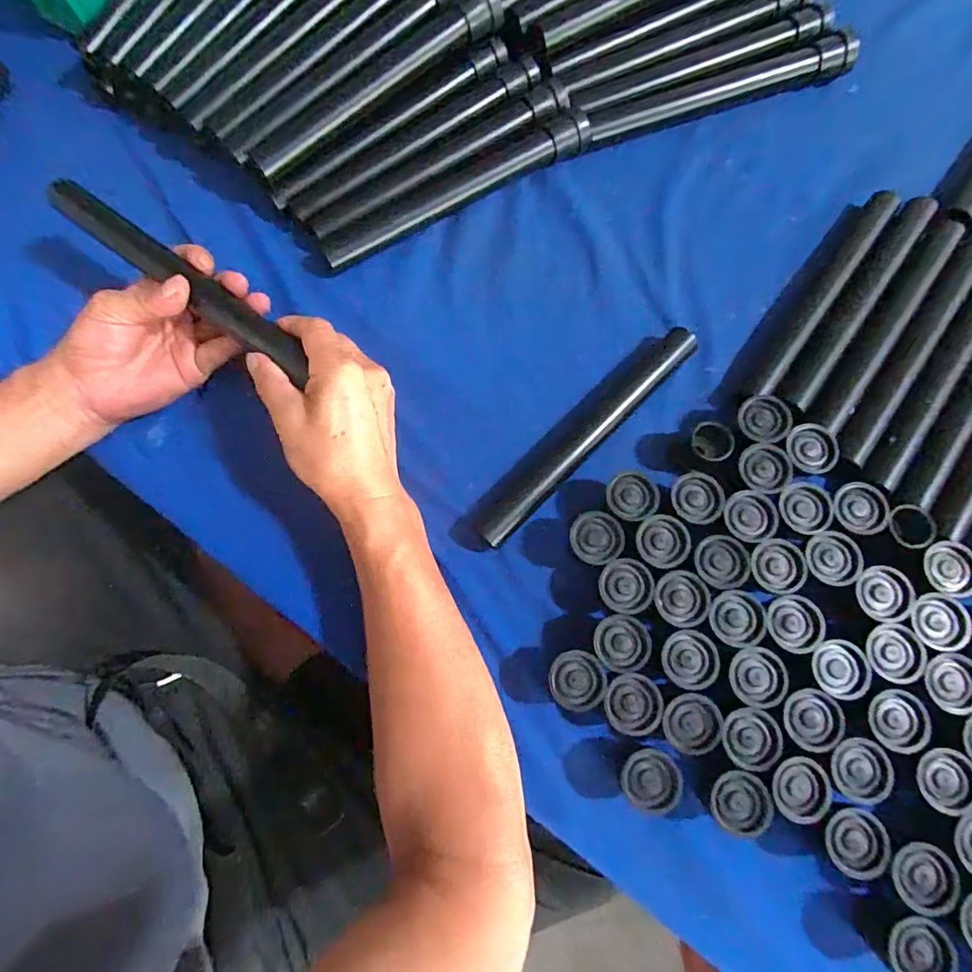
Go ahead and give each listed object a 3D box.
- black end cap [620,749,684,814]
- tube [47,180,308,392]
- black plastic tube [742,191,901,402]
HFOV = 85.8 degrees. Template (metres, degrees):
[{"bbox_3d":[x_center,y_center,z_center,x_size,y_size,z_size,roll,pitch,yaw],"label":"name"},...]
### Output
[{"bbox_3d":[0.099,0.178,0.322,0.034,0.031,0.032,0,75,1],"label":"black end cap"},{"bbox_3d":[-0.216,-0.147,0.366,0.229,0.020,0.023,37,79,4],"label":"tube"},{"bbox_3d":[0.263,-0.149,0.407,0.024,0.020,0.226,36,79,9],"label":"black plastic tube"}]

